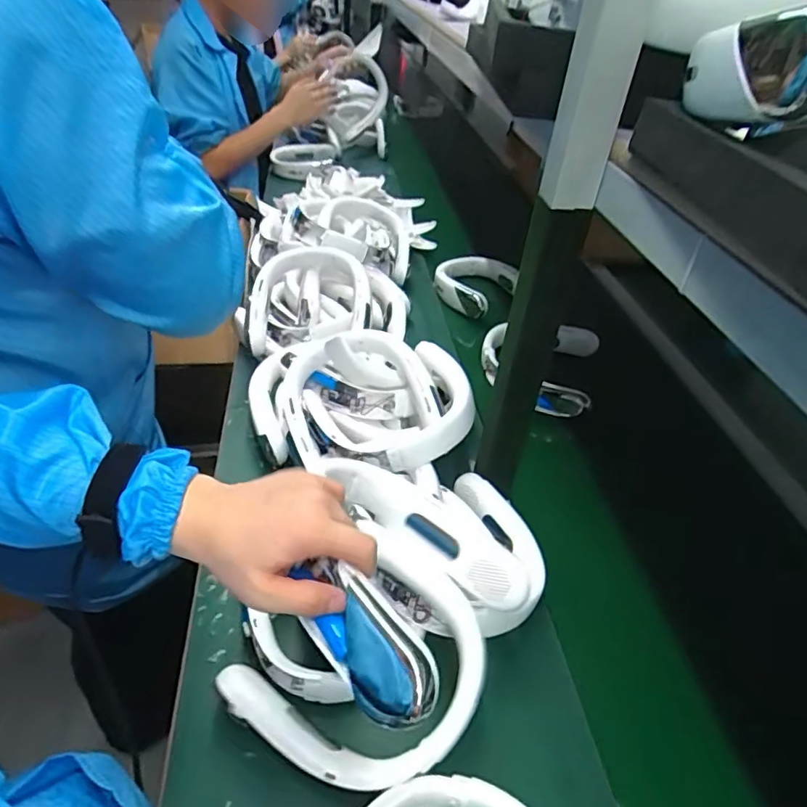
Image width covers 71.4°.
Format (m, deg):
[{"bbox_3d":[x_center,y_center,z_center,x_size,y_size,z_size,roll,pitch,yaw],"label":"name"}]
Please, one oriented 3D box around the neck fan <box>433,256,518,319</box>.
[{"bbox_3d":[0.146,-0.261,1.199,0.161,0.050,0.166,3,39,-3],"label":"neck fan"}]

